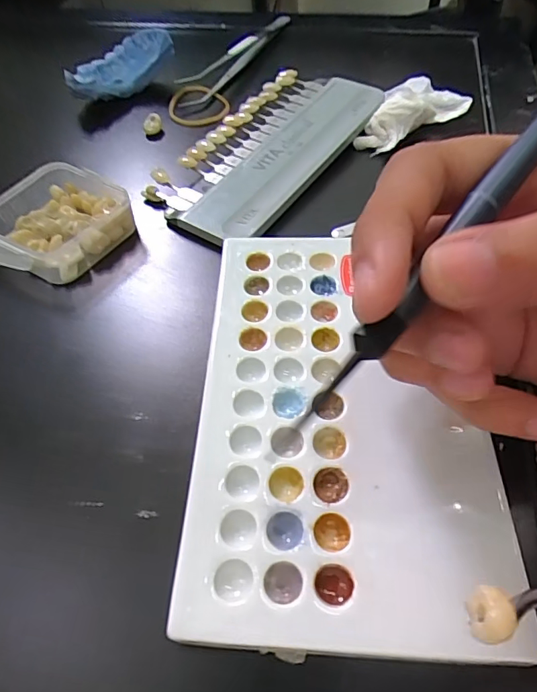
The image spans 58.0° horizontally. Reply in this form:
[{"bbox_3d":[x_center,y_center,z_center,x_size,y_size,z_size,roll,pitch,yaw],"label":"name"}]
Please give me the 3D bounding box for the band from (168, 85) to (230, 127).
[{"bbox_3d":[-0.044,-0.152,0.307,0.039,0.005,0.040,-1,60,2],"label":"band"}]

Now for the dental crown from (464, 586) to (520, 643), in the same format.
[{"bbox_3d":[0.037,0.044,0.080,0.006,0.005,0.008,0,53,4],"label":"dental crown"}]

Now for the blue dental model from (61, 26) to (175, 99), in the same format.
[{"bbox_3d":[-0.093,-0.175,0.306,0.069,0.028,0.025,-25,55,-15],"label":"blue dental model"}]

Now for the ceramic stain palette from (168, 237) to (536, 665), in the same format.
[{"bbox_3d":[0.024,0.016,0.164,0.091,0.005,0.149,0,53,4],"label":"ceramic stain palette"}]

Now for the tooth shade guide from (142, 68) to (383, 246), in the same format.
[{"bbox_3d":[0.000,-0.108,0.261,0.069,0.012,0.141,29,60,23],"label":"tooth shade guide"}]

